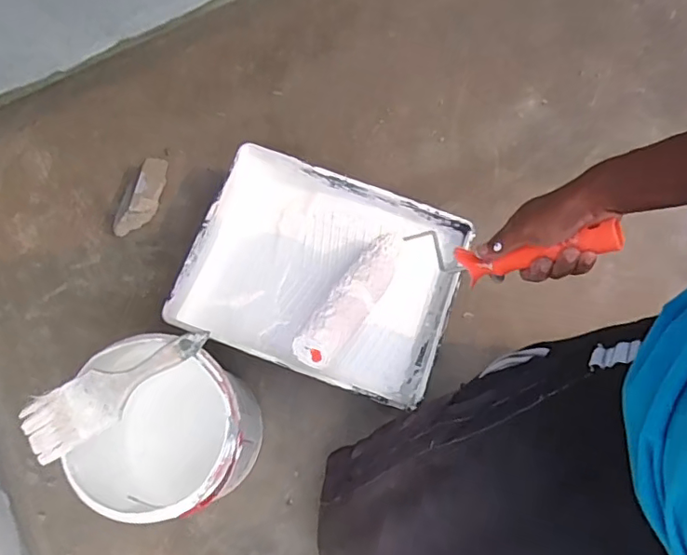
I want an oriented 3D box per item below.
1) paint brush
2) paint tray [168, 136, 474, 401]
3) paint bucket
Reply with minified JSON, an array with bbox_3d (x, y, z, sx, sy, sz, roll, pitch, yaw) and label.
[{"bbox_3d":[-0.226,0.111,0.546,0.190,0.016,0.058,-31,71,-7],"label":"paint brush"},{"bbox_3d":[-0.024,-0.006,0.735,0.337,0.103,0.269,19,71,8],"label":"paint tray"},{"bbox_3d":[-0.199,0.173,0.624,0.185,0.189,0.186,0,69,1],"label":"paint bucket"}]

